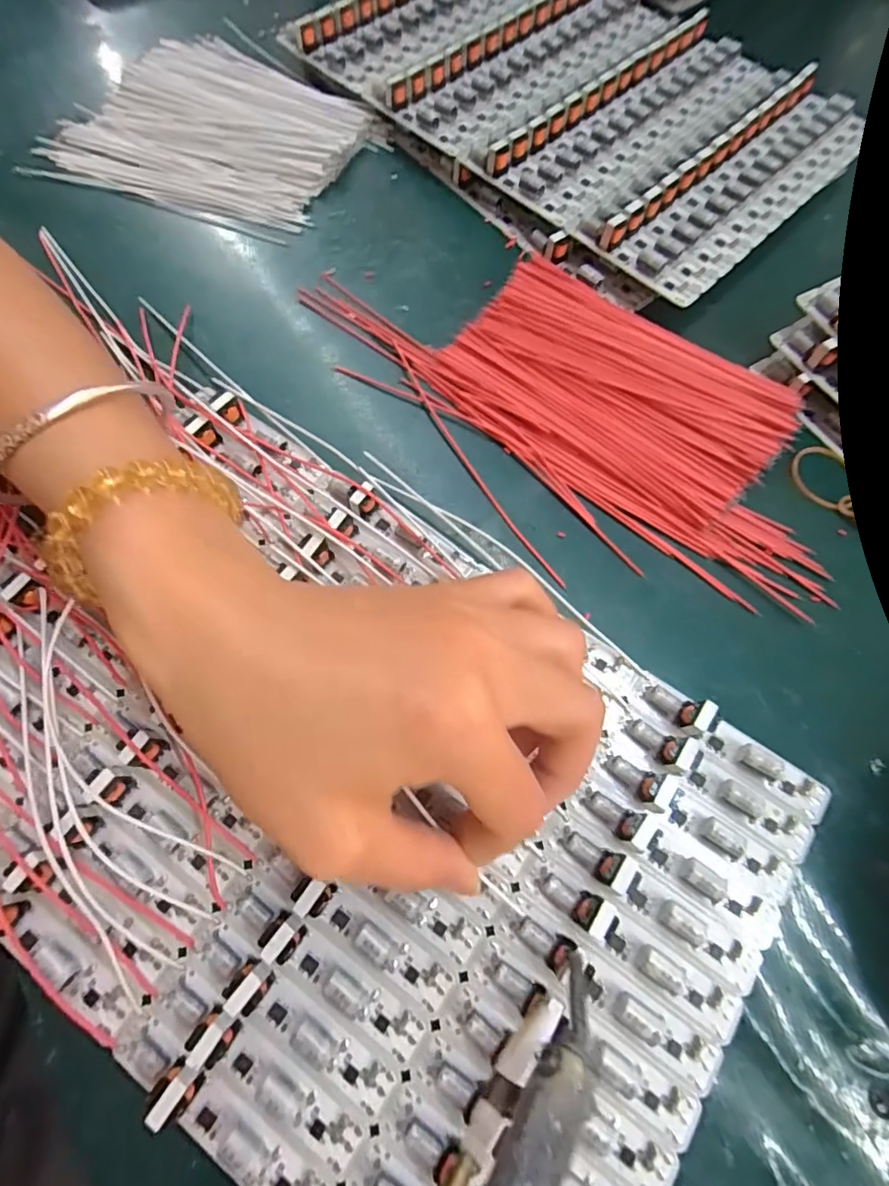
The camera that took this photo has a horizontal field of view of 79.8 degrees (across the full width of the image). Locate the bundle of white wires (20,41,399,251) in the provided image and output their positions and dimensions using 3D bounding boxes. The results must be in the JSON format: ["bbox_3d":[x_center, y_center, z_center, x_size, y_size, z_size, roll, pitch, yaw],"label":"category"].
[{"bbox_3d":[-0.135,-0.276,0.315,0.188,0.012,0.136,18,71,5],"label":"bundle of white wires"}]

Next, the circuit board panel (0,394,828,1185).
[{"bbox_3d":[-0.037,0.065,0.180,0.286,0.021,0.190,34,75,11],"label":"circuit board panel"}]

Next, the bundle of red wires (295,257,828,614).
[{"bbox_3d":[0.058,-0.085,0.235,0.251,0.010,0.123,40,75,12],"label":"bundle of red wires"}]

